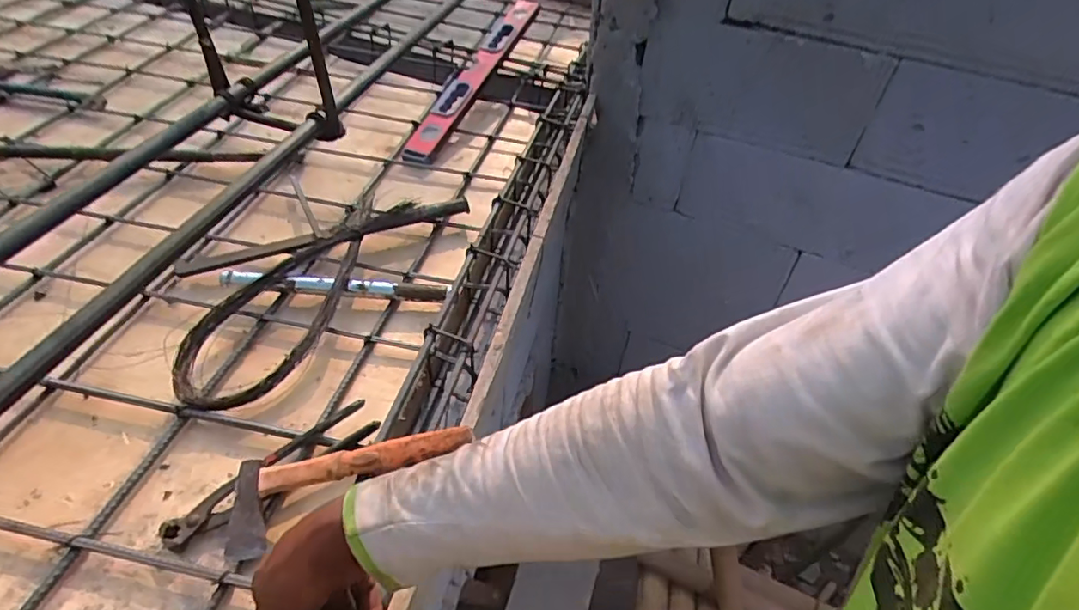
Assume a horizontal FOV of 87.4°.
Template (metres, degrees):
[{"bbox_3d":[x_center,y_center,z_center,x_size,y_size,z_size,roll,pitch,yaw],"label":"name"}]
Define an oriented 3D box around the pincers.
[{"bbox_3d":[-0.280,0.180,0.600,0.225,0.041,0.052,-28,54,-29],"label":"pincers"}]

